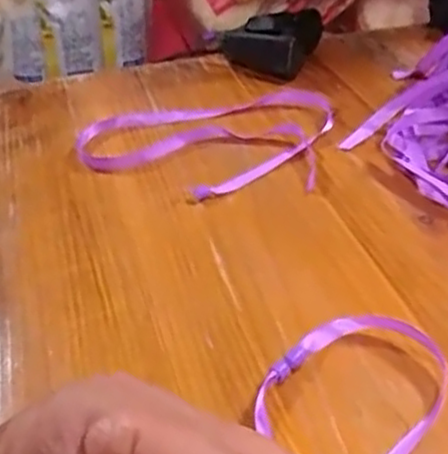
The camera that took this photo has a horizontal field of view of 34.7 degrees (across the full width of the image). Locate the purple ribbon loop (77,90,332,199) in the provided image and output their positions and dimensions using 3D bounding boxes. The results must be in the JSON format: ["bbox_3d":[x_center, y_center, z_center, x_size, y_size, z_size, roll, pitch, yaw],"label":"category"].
[{"bbox_3d":[-0.011,-0.060,0.513,0.185,0.011,0.129,-4,36,-3],"label":"purple ribbon loop"}]

